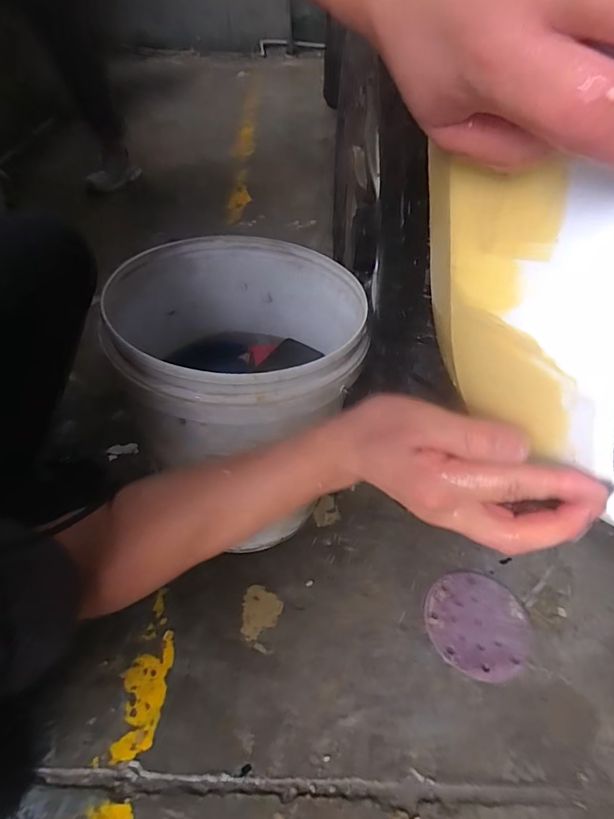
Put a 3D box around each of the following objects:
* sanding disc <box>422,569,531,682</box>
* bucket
[{"bbox_3d":[0.242,0.303,0.626,0.139,0.004,0.143,2,45,-2],"label":"sanding disc"},{"bbox_3d":[-0.089,-0.001,0.643,0.307,0.377,0.314,0,46,0],"label":"bucket"}]

